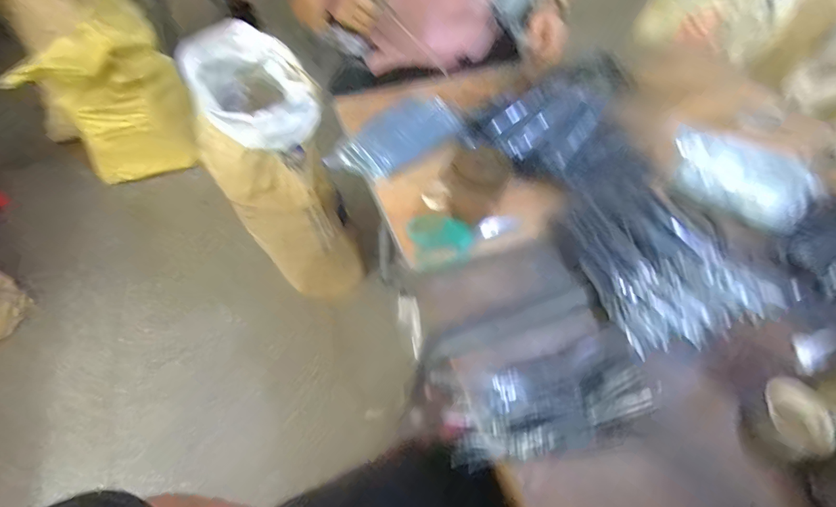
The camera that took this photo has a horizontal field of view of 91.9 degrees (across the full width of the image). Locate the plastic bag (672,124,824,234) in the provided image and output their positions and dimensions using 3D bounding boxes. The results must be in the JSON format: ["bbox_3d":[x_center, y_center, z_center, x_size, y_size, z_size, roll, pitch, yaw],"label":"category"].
[{"bbox_3d":[0.559,-0.135,0.698,0.222,0.022,0.213,28,57,16],"label":"plastic bag"}]

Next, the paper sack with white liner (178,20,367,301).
[{"bbox_3d":[-0.380,-0.186,1.117,0.281,0.653,0.389,-24,58,-19],"label":"paper sack with white liner"}]

